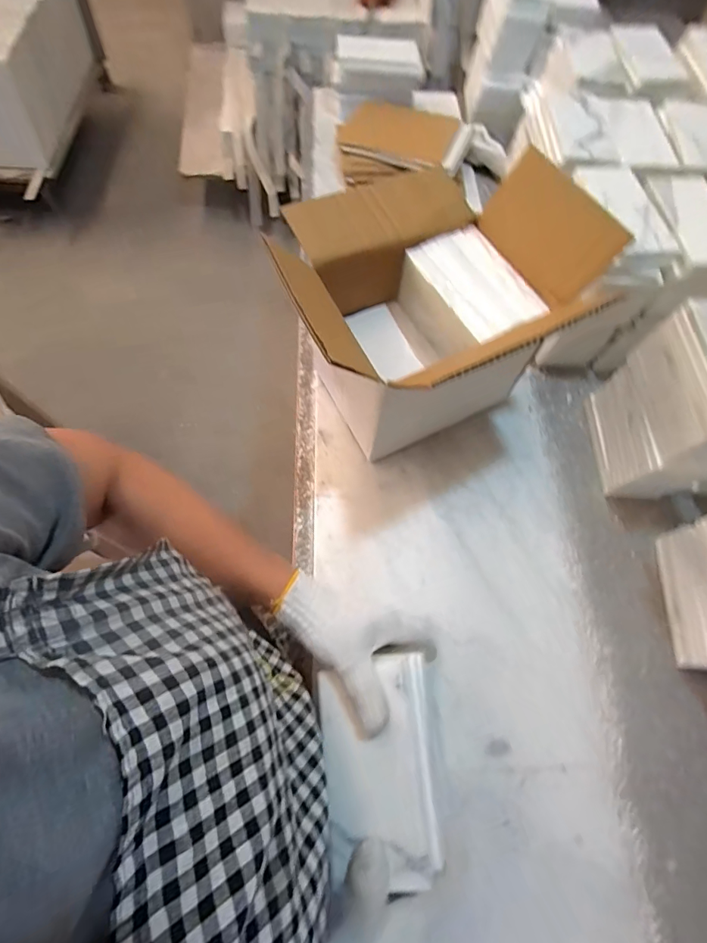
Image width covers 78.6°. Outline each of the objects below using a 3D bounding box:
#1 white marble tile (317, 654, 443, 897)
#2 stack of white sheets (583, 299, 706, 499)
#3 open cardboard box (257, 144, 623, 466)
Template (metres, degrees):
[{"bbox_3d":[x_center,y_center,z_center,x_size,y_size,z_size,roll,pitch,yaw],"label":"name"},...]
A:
[{"bbox_3d":[0.023,0.234,0.348,0.091,0.023,0.148,-5,66,-5],"label":"white marble tile"},{"bbox_3d":[0.393,-0.077,0.523,0.113,0.196,0.162,1,66,-2],"label":"stack of white sheets"},{"bbox_3d":[0.081,-0.194,0.527,0.299,0.242,0.222,-25,69,-13],"label":"open cardboard box"}]

